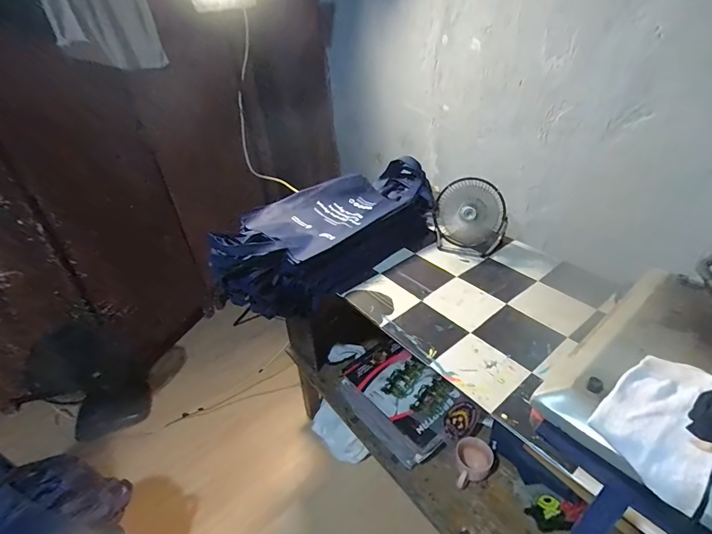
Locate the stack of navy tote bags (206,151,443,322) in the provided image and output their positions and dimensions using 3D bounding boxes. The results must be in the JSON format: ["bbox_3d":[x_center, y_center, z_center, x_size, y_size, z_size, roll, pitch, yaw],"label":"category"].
[{"bbox_3d":[-0.085,-0.088,1.122,0.653,0.226,0.300,-26,39,-28],"label":"stack of navy tote bags"}]

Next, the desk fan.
[{"bbox_3d":[0.296,-0.129,1.024,0.188,0.161,0.112,7,36,17],"label":"desk fan"}]

